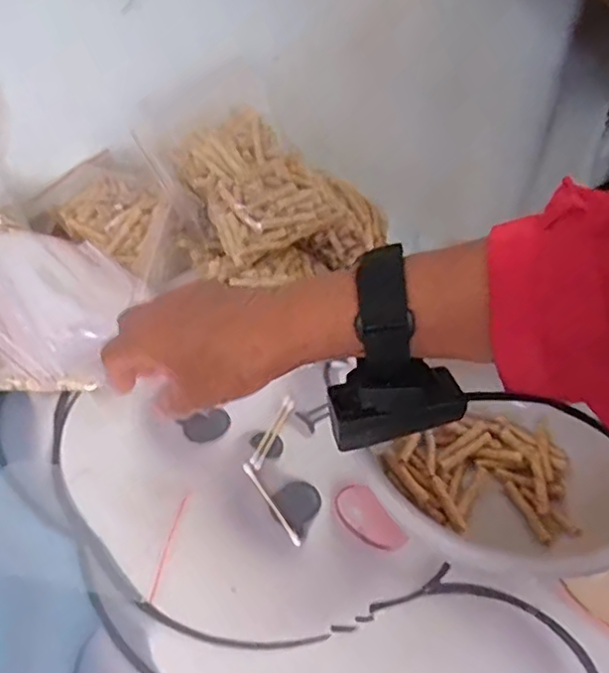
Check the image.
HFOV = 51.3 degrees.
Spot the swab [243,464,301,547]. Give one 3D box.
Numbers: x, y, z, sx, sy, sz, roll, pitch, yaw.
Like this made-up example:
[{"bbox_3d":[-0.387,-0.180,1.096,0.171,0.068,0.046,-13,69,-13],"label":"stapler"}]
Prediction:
[{"bbox_3d":[-0.022,0.108,0.416,0.005,0.004,0.069,-21,49,-25],"label":"swab"}]

